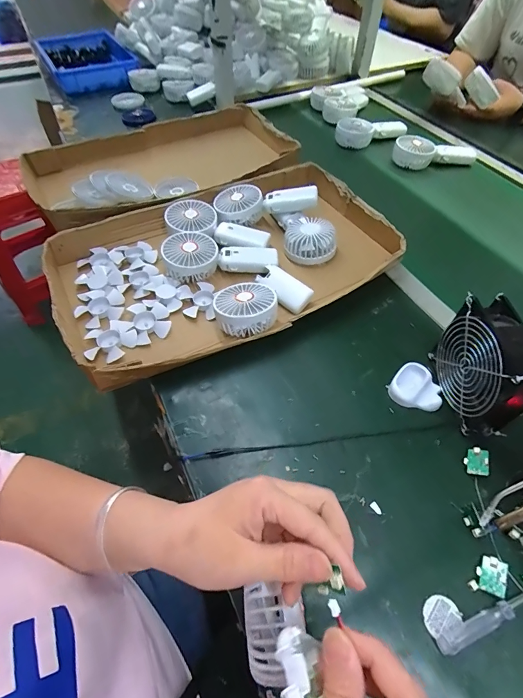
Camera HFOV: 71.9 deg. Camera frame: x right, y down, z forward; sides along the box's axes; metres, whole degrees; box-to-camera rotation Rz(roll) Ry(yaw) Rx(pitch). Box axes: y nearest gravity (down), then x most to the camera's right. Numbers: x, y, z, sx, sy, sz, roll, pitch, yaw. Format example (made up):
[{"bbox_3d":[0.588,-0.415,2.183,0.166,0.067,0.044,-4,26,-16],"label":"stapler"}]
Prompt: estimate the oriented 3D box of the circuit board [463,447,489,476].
[{"bbox_3d":[0.238,0.124,0.400,0.024,0.004,0.030,-8,48,37],"label":"circuit board"}]

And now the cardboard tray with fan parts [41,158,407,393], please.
[{"bbox_3d":[-0.052,-0.148,0.577,0.518,0.054,0.332,-28,59,-18],"label":"cardboard tray with fan parts"}]

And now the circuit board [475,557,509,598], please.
[{"bbox_3d":[0.214,0.210,0.335,0.024,0.004,0.031,16,58,33],"label":"circuit board"}]

